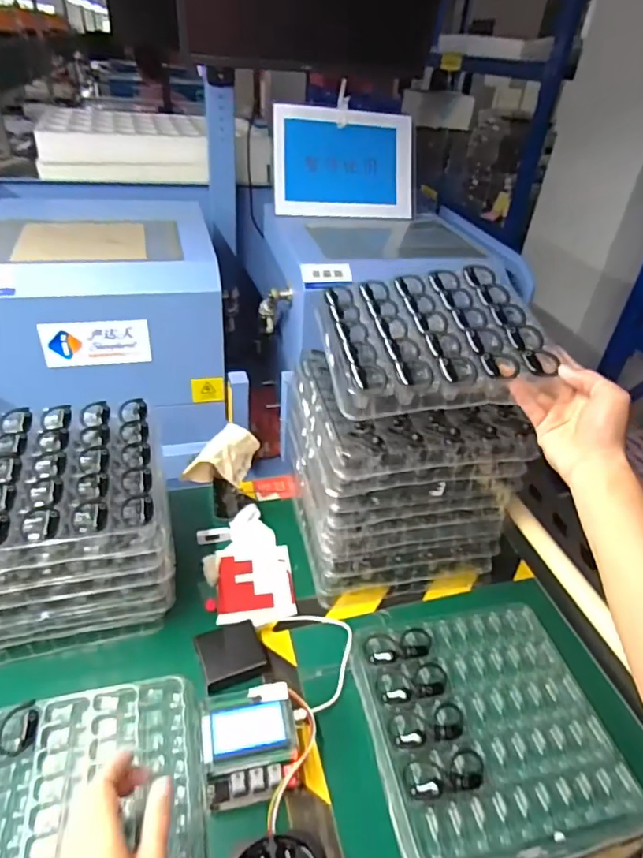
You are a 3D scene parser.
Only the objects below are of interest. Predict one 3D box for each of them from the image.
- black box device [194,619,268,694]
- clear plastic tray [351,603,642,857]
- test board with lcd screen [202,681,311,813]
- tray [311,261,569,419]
[{"bbox_3d":[-0.111,0.281,0.653,0.078,0.028,0.069,-14,41,-25],"label":"black box device"},{"bbox_3d":[0.185,0.335,0.608,0.257,0.033,0.261,-3,37,-12],"label":"clear plastic tray"},{"bbox_3d":[-0.069,0.332,0.561,0.117,0.038,0.104,-1,37,-10],"label":"test board with lcd screen"},{"bbox_3d":[0.128,-0.116,0.633,0.245,0.027,0.240,-8,44,-3],"label":"tray"}]

